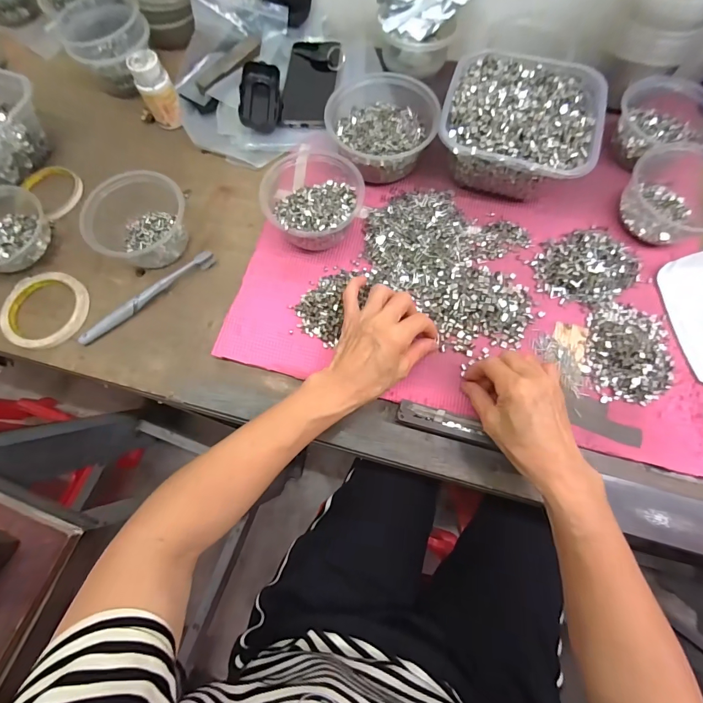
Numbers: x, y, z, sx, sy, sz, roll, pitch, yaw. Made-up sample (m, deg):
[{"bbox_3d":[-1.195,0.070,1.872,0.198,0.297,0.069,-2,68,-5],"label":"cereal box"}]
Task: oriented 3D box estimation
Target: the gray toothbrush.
[{"bbox_3d":[-0.250,-0.070,0.455,0.181,0.011,0.019,-37,75,-9],"label":"gray toothbrush"}]

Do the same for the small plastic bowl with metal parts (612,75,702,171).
[{"bbox_3d":[0.387,-0.285,0.464,0.109,0.059,0.103,-1,73,1],"label":"small plastic bowl with metal parts"}]

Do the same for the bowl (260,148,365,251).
[{"bbox_3d":[-0.045,-0.174,0.440,0.110,0.061,0.115,-1,73,2],"label":"bowl"}]

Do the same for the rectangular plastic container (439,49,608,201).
[{"bbox_3d":[0.202,-0.278,0.459,0.173,0.074,0.162,18,74,7],"label":"rectangular plastic container"}]

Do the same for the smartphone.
[{"bbox_3d":[-0.058,-0.395,0.534,0.073,0.015,0.163,4,73,3],"label":"smartphone"}]

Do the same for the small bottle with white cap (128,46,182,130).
[{"bbox_3d":[-0.263,-0.355,0.500,0.039,0.074,0.041,11,74,5],"label":"small bottle with white cap"}]

